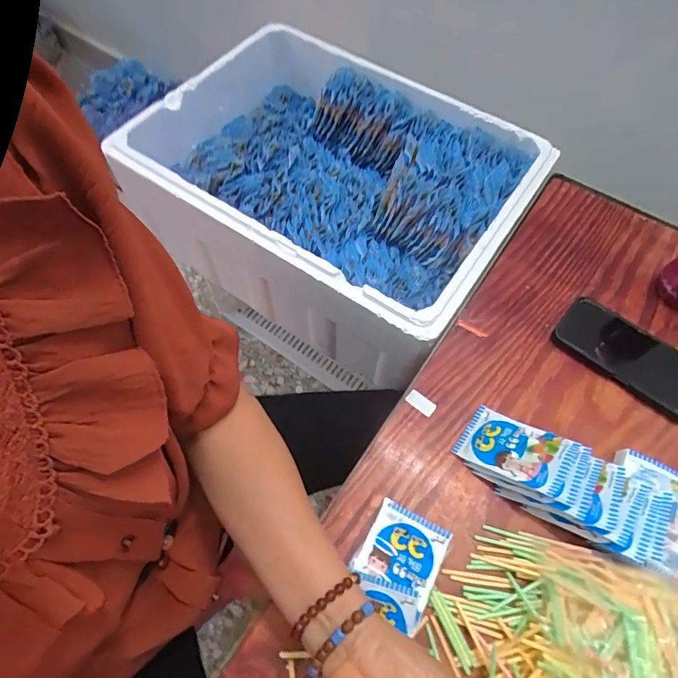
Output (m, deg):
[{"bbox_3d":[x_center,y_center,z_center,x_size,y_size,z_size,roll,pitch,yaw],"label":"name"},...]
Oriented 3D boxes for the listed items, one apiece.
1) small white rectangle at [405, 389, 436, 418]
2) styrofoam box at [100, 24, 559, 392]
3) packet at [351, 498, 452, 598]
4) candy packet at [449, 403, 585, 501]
[{"bbox_3d":[0.092,0.071,0.491,0.034,0.004,0.017,37,67,17],"label":"small white rectangle"},{"bbox_3d":[-0.030,-0.260,0.745,0.610,0.209,0.417,32,65,15],"label":"styrofoam box"},{"bbox_3d":[0.059,0.200,0.411,0.069,0.019,0.071,26,64,12],"label":"packet"},{"bbox_3d":[0.177,0.111,0.444,0.103,0.011,0.064,19,60,40],"label":"candy packet"}]

